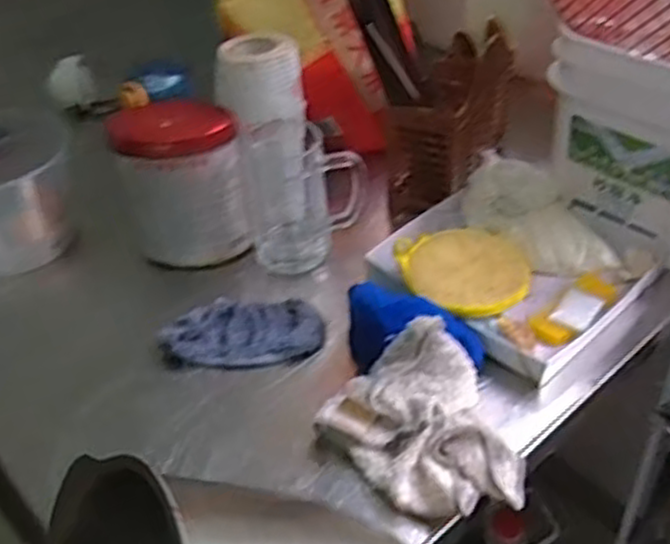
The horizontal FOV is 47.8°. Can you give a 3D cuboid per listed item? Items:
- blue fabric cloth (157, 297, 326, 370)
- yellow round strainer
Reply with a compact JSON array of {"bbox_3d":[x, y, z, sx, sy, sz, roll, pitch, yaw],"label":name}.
[{"bbox_3d":[-0.082,0.054,0.692,0.139,0.027,0.076,2,40,6],"label":"blue fabric cloth"},{"bbox_3d":[0.118,-0.004,0.681,0.105,0.023,0.101,-2,40,2],"label":"yellow round strainer"}]

